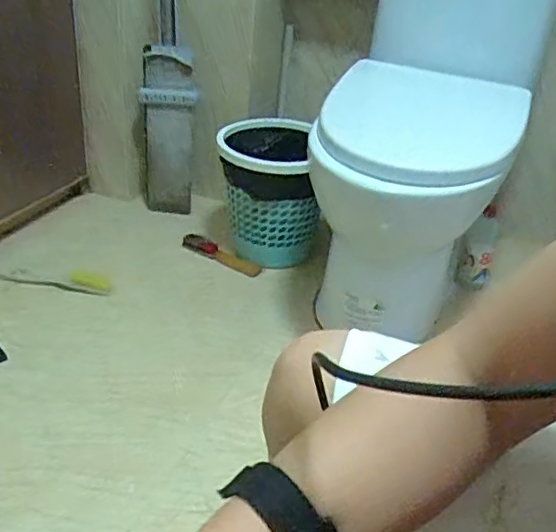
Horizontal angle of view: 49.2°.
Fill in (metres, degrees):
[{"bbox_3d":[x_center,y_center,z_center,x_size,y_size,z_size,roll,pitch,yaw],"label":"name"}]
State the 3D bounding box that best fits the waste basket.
[{"bbox_3d":[-0.029,-0.169,1.368,0.212,0.258,0.257,-1,31,-9],"label":"waste basket"}]

